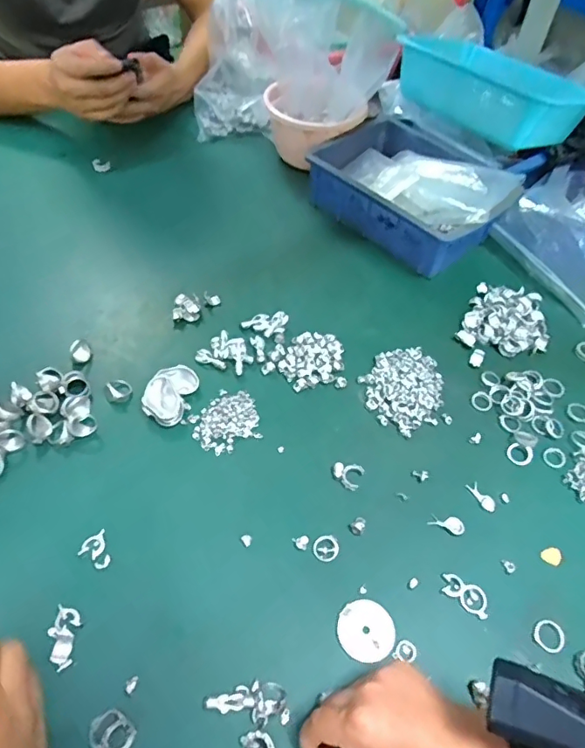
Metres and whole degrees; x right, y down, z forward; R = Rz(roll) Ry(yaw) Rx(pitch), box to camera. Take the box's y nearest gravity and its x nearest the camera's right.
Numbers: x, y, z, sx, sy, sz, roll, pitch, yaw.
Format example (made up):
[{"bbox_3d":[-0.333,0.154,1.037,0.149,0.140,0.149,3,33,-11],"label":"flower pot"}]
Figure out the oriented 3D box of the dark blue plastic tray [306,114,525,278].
[{"bbox_3d":[0.163,-0.248,0.706,0.253,0.096,0.181,39,59,22],"label":"dark blue plastic tray"}]

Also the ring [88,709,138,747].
[{"bbox_3d":[-0.120,0.238,0.340,0.030,0.007,0.023,20,54,10],"label":"ring"}]

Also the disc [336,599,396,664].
[{"bbox_3d":[0.057,0.197,0.394,0.042,0.004,0.043,3,53,-4],"label":"disc"}]

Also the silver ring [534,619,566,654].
[{"bbox_3d":[0.201,0.204,0.400,0.025,0.004,0.023,3,53,-4],"label":"silver ring"}]

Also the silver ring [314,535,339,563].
[{"bbox_3d":[0.028,0.146,0.430,0.020,0.004,0.022,3,53,-4],"label":"silver ring"}]

